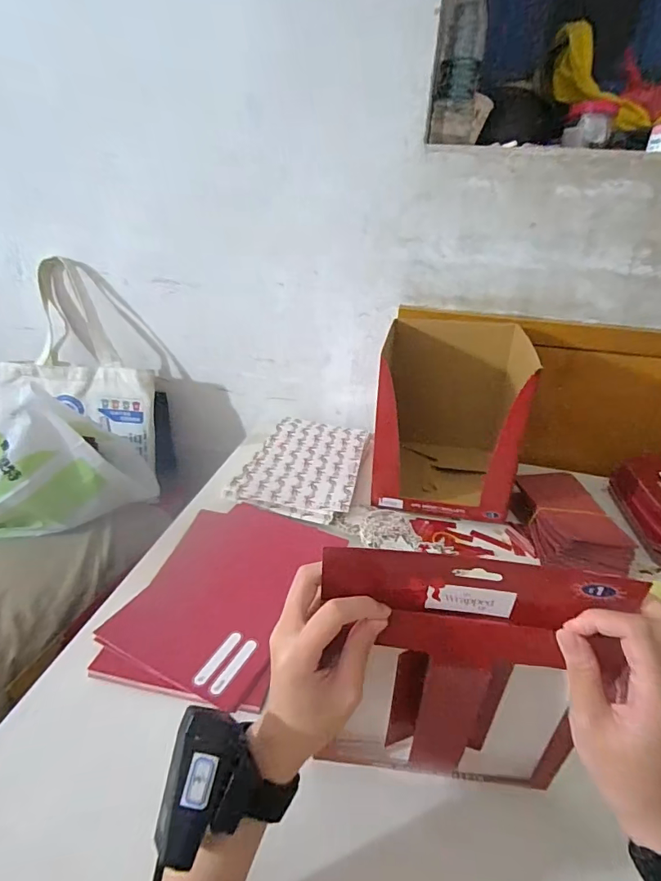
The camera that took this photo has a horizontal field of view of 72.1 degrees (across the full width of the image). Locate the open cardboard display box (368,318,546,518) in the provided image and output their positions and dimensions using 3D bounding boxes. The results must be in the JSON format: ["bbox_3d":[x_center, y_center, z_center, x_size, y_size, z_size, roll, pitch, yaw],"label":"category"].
[{"bbox_3d":[0.191,-0.044,0.732,0.218,0.241,0.251,8,27,8],"label":"open cardboard display box"}]

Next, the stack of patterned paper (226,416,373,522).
[{"bbox_3d":[-0.040,0.038,0.786,0.186,0.022,0.275,10,27,12],"label":"stack of patterned paper"}]

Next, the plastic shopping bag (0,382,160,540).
[{"bbox_3d":[-0.487,0.041,0.789,0.327,0.247,0.128,-8,29,-22],"label":"plastic shopping bag"}]

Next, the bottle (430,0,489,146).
[{"bbox_3d":[0.206,-0.594,0.705,0.069,0.224,0.061,11,27,14],"label":"bottle"}]

